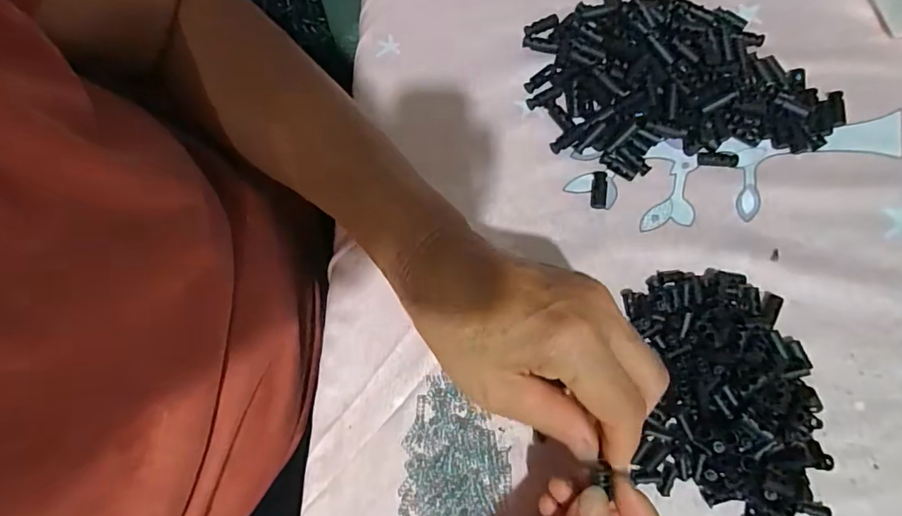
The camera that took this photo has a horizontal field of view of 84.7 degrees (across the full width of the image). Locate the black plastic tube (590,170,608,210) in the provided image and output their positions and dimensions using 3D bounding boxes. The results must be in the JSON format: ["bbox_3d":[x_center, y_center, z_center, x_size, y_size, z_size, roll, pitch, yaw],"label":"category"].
[{"bbox_3d":[0.100,-0.046,0.332,0.011,0.008,0.026,8,77,1],"label":"black plastic tube"}]

